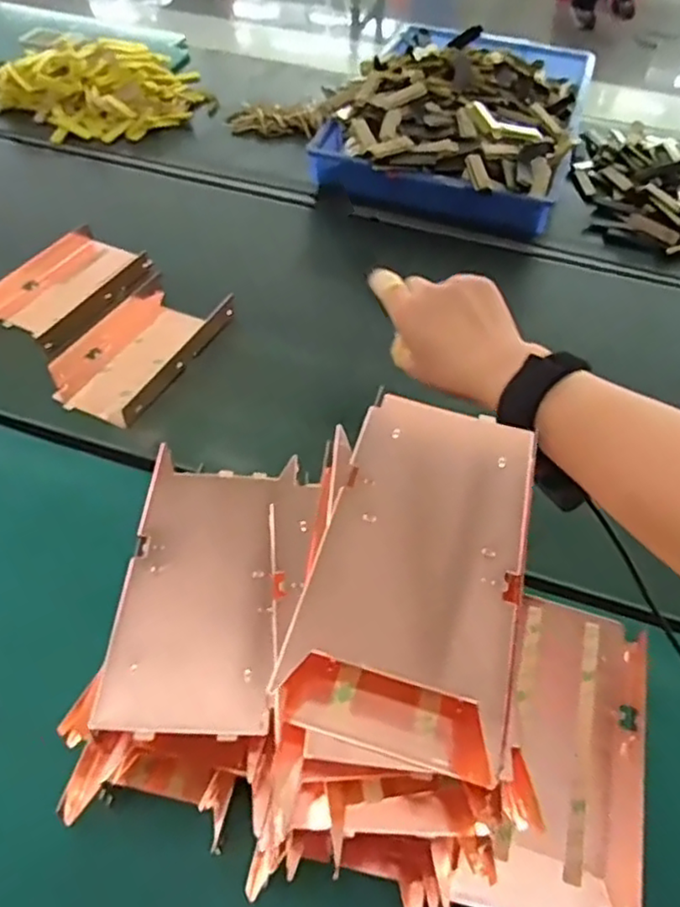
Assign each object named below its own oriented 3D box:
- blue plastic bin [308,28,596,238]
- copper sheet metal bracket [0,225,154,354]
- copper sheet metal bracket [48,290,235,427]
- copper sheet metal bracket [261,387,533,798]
[{"bbox_3d":[0.161,-0.440,0.830,0.284,0.087,0.404,19,51,11],"label":"blue plastic bin"},{"bbox_3d":[-0.274,-0.164,0.641,0.113,0.018,0.157,22,52,14],"label":"copper sheet metal bracket"},{"bbox_3d":[-0.185,-0.097,0.591,0.104,0.026,0.161,23,52,15],"label":"copper sheet metal bracket"},{"bbox_3d":[0.036,0.046,0.281,0.081,0.027,0.163,15,51,8],"label":"copper sheet metal bracket"}]

